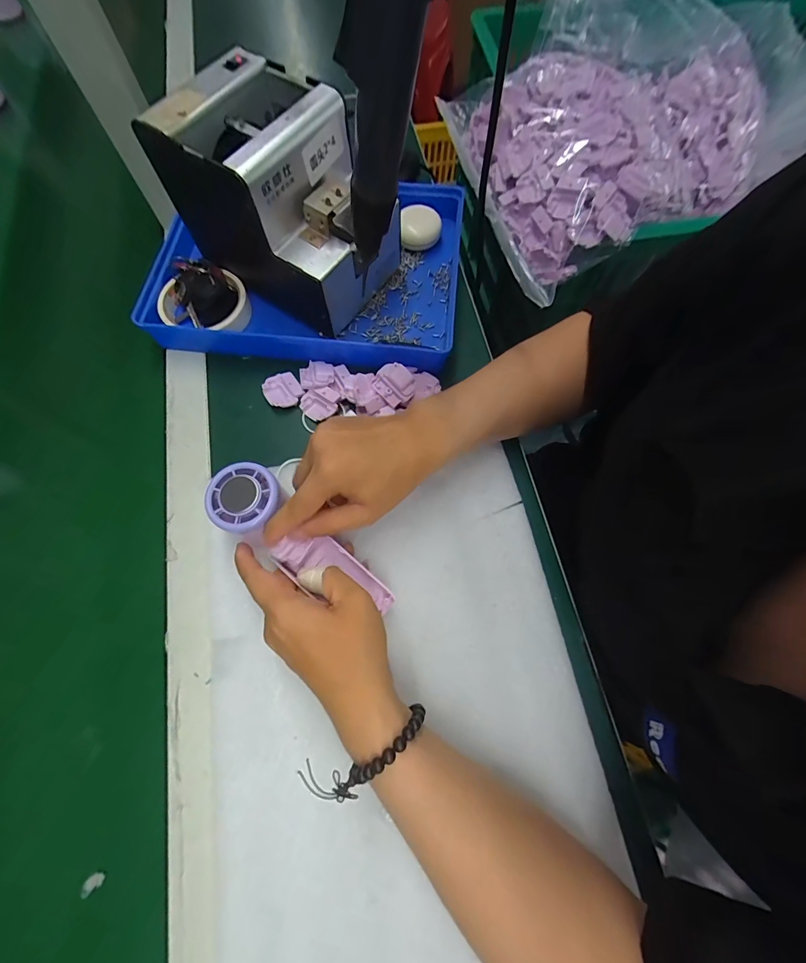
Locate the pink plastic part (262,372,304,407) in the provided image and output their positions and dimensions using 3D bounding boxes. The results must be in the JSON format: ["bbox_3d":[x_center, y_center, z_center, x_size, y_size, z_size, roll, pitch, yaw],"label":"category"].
[{"bbox_3d":[-0.121,-0.091,0.399,0.035,0.007,0.037,0,69,0],"label":"pink plastic part"}]

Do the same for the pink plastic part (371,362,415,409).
[{"bbox_3d":[-0.007,-0.093,0.378,0.037,0.008,0.034,35,111,-1],"label":"pink plastic part"}]

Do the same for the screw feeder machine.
[{"bbox_3d":[-0.109,-0.264,0.381,0.178,0.144,0.125,34,73,12],"label":"screw feeder machine"}]

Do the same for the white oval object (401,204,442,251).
[{"bbox_3d":[0.021,-0.285,0.448,0.045,0.025,0.048,3,69,1],"label":"white oval object"}]

